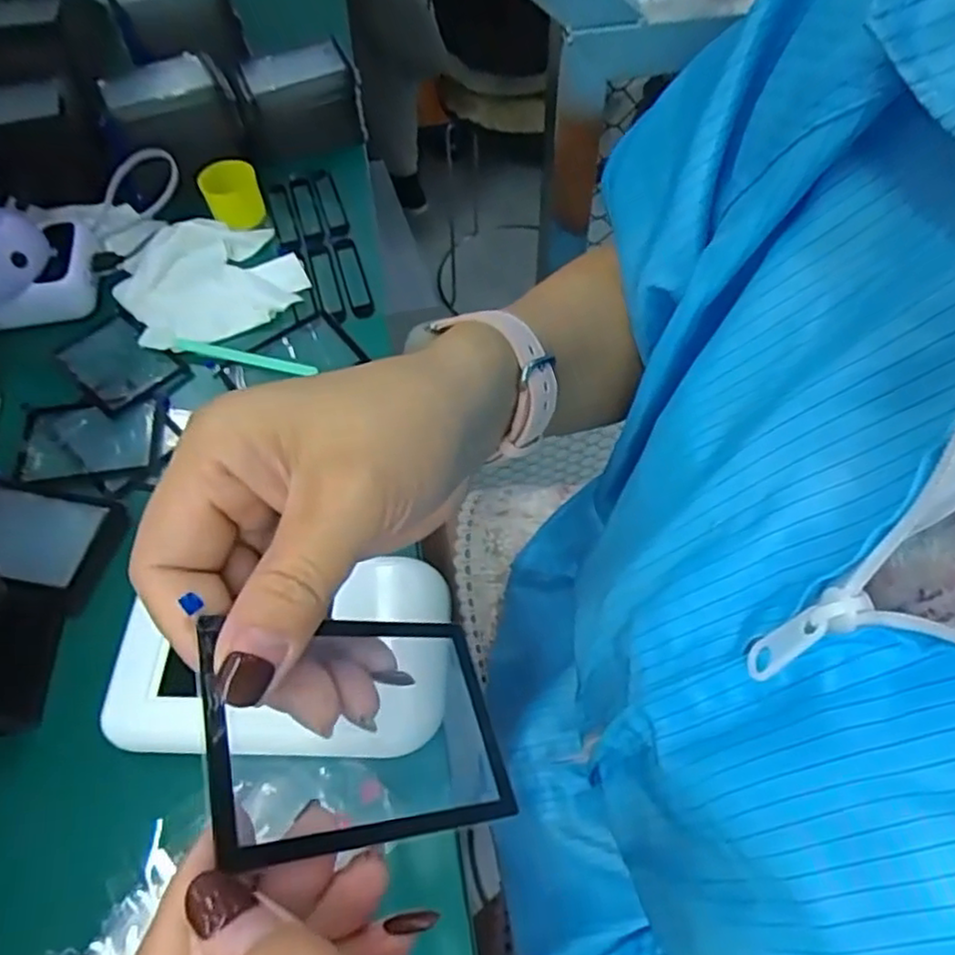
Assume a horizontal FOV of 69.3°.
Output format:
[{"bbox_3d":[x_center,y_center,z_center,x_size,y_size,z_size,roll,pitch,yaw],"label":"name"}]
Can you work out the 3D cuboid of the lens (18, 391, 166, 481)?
[{"bbox_3d":[-0.233,-0.024,0.417,0.083,0.006,0.055,-7,58,-4],"label":"lens"}]

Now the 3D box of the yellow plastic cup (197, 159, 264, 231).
[{"bbox_3d":[-0.180,-0.209,0.509,0.039,0.035,0.040,0,58,0],"label":"yellow plastic cup"}]

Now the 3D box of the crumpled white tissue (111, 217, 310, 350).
[{"bbox_3d":[-0.185,-0.139,0.477,0.115,0.016,0.100,-24,61,-14],"label":"crumpled white tissue"}]

